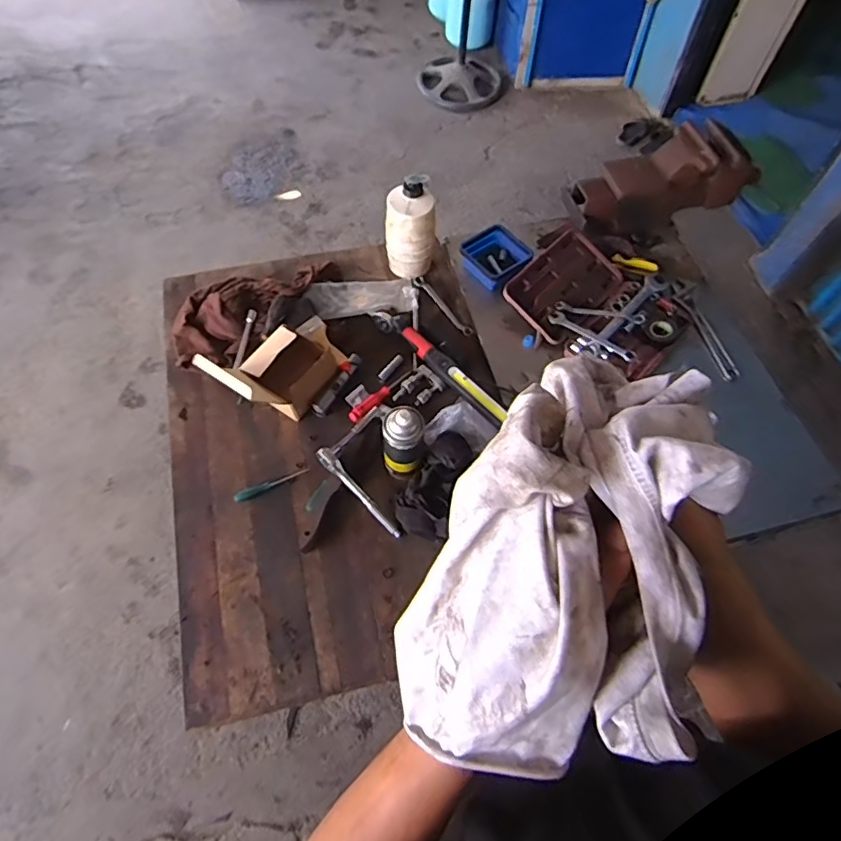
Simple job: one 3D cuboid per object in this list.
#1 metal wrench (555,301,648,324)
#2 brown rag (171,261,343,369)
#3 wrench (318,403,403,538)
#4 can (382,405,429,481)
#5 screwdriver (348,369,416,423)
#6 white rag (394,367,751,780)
[{"bbox_3d":[0.346,-0.209,1.051,0.171,0.009,0.028,8,61,4],"label":"metal wrench"},{"bbox_3d":[-0.331,-0.239,1.100,0.368,0.045,0.168,-33,66,-18],"label":"brown rag"},{"bbox_3d":[-0.064,0.081,0.944,0.196,0.047,0.144,41,68,20],"label":"wrench"},{"bbox_3d":[-0.025,0.037,0.896,0.070,0.158,0.072,0,61,-1],"label":"can"},{"bbox_3d":[-0.071,-0.049,1.024,0.154,0.020,0.028,-39,68,-20],"label":"screwdriver"},{"bbox_3d":[0.077,0.079,0.302,0.147,0.123,0.233,13,66,3],"label":"white rag"}]

